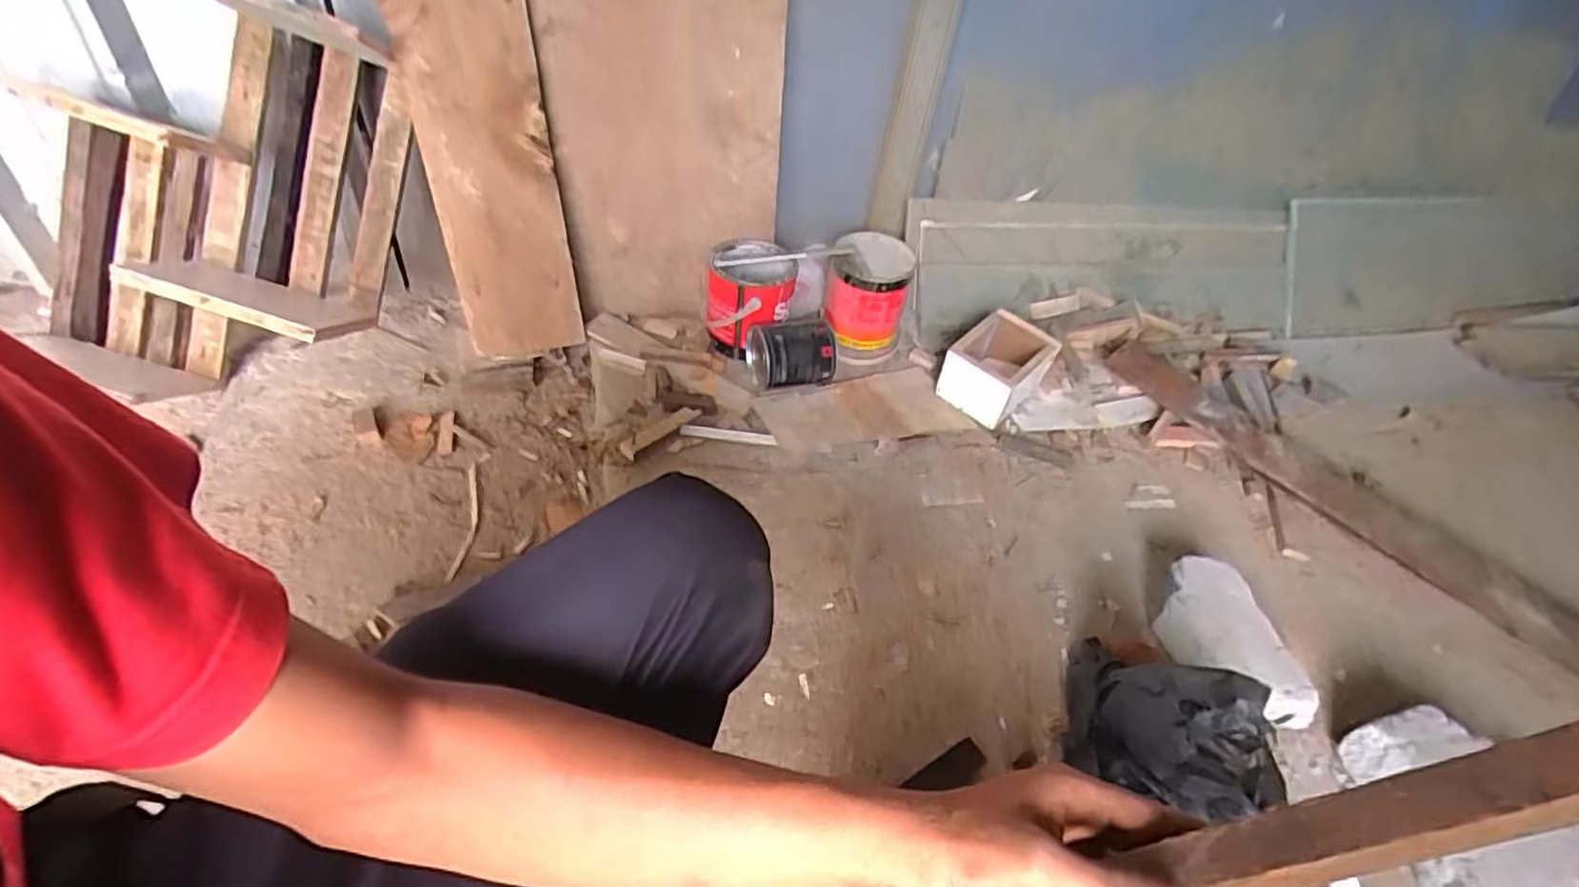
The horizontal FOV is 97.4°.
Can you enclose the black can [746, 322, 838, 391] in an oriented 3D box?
[{"bbox_3d":[0.005,-0.160,1.155,0.131,0.094,0.111,-4,45,-15],"label":"black can"}]

